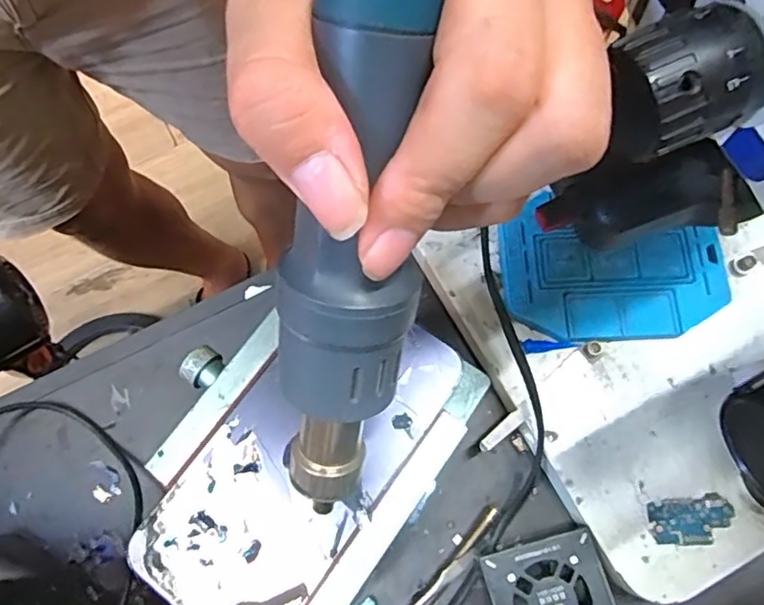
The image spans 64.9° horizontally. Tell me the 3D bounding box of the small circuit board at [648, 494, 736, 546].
[{"bbox_3d":[0.151,0.106,0.293,0.039,0.004,0.022,-7,72,-1],"label":"small circuit board"}]

